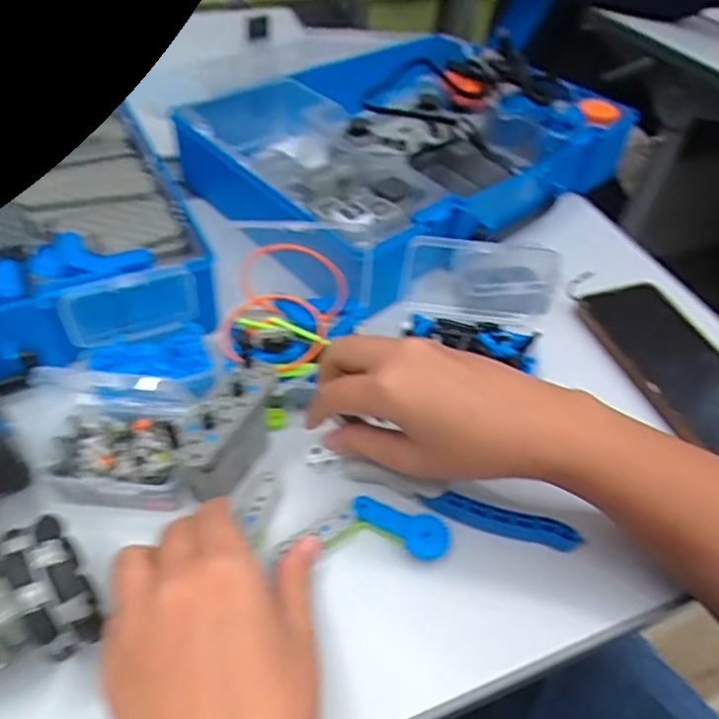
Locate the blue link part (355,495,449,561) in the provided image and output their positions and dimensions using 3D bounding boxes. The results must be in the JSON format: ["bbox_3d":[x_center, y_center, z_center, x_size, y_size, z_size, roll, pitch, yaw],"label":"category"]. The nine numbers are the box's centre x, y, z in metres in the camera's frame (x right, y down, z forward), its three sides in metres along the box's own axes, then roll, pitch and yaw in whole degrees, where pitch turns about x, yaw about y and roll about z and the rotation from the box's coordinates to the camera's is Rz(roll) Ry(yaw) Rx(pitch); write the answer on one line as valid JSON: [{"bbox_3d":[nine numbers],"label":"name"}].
[{"bbox_3d":[0.022,0.093,0.330,0.054,0.004,0.022,15,66,12],"label":"blue link part"}]

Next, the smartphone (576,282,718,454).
[{"bbox_3d":[0.230,0.002,0.433,0.072,0.016,0.160,-14,48,-17],"label":"smartphone"}]

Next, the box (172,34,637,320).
[{"bbox_3d":[0.042,-0.197,0.545,0.351,0.079,0.288,-31,55,-30],"label":"box"}]

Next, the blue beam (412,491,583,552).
[{"bbox_3d":[0.079,0.090,0.336,0.086,0.014,0.011,15,46,10],"label":"blue beam"}]

